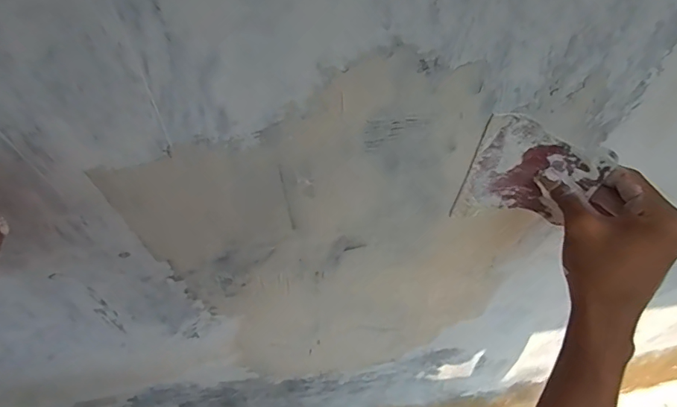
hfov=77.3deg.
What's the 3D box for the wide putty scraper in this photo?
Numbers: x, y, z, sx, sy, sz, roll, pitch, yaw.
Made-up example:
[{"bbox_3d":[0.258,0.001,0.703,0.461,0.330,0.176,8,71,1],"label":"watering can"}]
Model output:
[{"bbox_3d":[0.162,-0.024,0.359,0.103,0.108,0.014,9,51,8],"label":"wide putty scraper"}]

